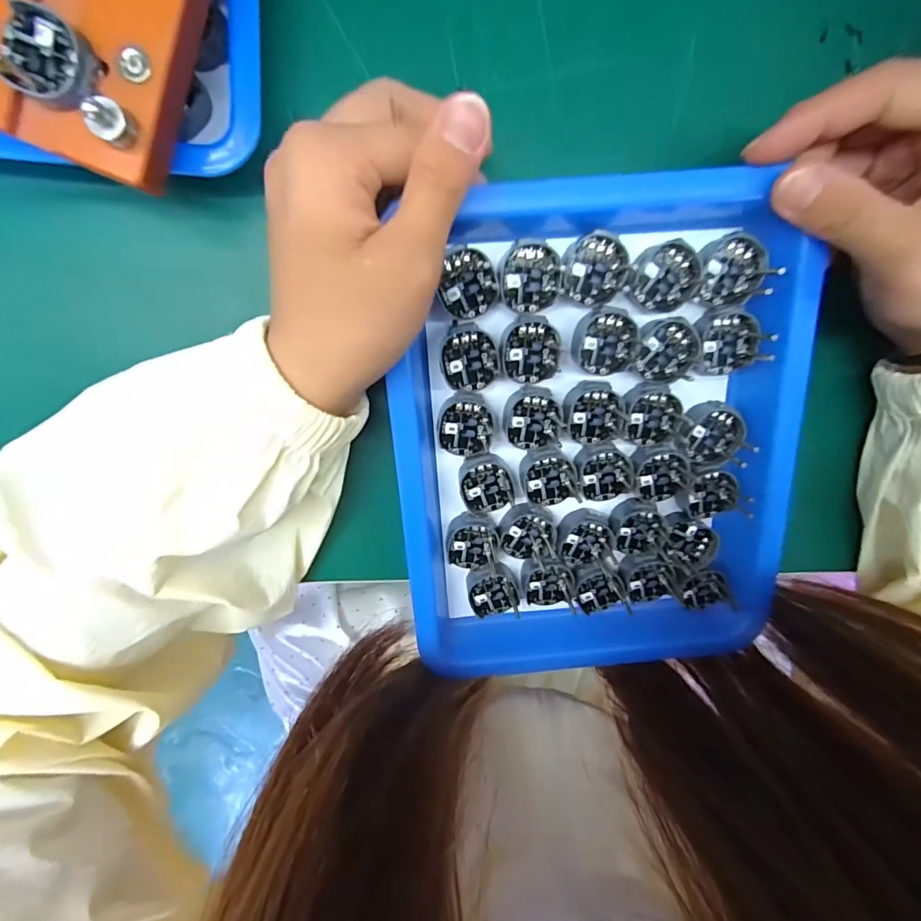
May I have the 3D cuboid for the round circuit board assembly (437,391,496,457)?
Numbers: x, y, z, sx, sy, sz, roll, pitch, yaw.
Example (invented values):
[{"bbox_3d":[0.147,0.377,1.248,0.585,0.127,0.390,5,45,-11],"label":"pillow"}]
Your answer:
[{"bbox_3d":[0.003,-0.016,0.219,0.026,0.007,0.028,0,97,-2],"label":"round circuit board assembly"}]

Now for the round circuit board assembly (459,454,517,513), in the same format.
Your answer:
[{"bbox_3d":[0.013,0.011,0.228,0.025,0.009,0.028,-7,97,-1],"label":"round circuit board assembly"}]

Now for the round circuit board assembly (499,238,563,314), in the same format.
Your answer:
[{"bbox_3d":[0.029,-0.076,0.199,0.025,0.006,0.027,0,97,-2],"label":"round circuit board assembly"}]

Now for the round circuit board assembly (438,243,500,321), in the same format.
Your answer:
[{"bbox_3d":[0.004,-0.073,0.200,0.023,0.007,0.026,-1,97,-2],"label":"round circuit board assembly"}]

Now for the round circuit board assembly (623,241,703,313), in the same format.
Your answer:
[{"bbox_3d":[0.085,-0.076,0.202,0.029,0.006,0.026,-16,97,0],"label":"round circuit board assembly"}]

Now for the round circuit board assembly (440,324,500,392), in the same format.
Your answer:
[{"bbox_3d":[0.004,-0.044,0.210,0.024,0.007,0.027,-11,97,-1],"label":"round circuit board assembly"}]

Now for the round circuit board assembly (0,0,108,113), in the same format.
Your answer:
[{"bbox_3d":[-0.130,-0.127,0.153,0.027,0.006,0.026,0,97,-2],"label":"round circuit board assembly"}]

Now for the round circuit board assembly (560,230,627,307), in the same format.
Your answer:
[{"bbox_3d":[0.056,-0.079,0.199,0.026,0.007,0.027,0,97,-2],"label":"round circuit board assembly"}]

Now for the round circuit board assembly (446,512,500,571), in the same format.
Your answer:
[{"bbox_3d":[0.006,0.040,0.238,0.025,0.007,0.029,-7,97,-1],"label":"round circuit board assembly"}]

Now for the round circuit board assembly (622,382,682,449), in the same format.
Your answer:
[{"bbox_3d":[0.088,-0.021,0.220,0.023,0.005,0.029,-19,97,0],"label":"round circuit board assembly"}]

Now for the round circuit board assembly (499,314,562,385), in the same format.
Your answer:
[{"bbox_3d":[0.030,-0.048,0.209,0.025,0.005,0.027,0,97,-2],"label":"round circuit board assembly"}]

